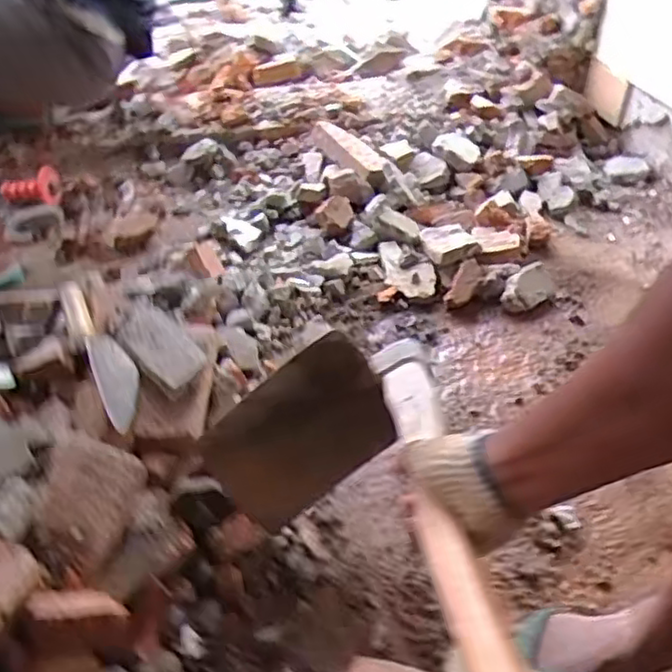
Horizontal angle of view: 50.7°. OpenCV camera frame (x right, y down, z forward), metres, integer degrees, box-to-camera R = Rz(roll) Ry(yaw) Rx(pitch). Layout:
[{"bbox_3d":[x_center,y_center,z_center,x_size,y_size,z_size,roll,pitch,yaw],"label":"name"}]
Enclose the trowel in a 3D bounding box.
[{"bbox_3d":[-0.297,0.010,0.907,0.059,0.028,0.273,-19,46,-22],"label":"trowel"}]

